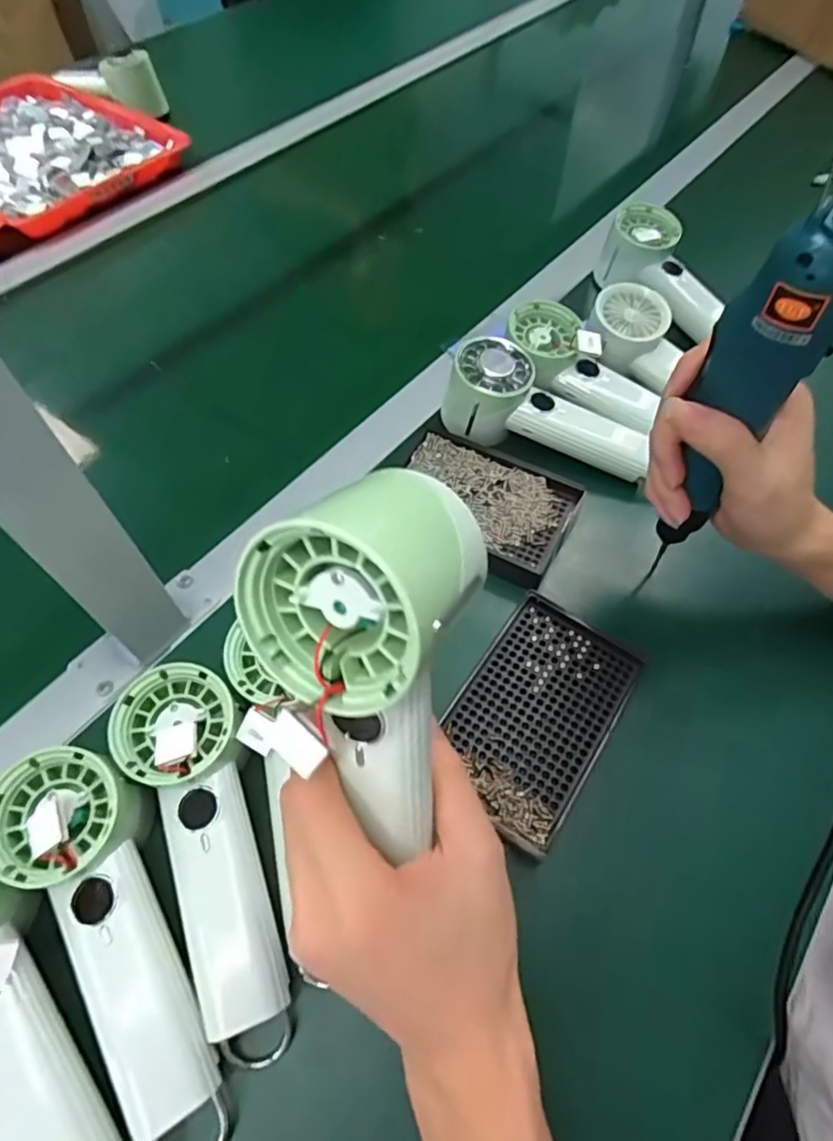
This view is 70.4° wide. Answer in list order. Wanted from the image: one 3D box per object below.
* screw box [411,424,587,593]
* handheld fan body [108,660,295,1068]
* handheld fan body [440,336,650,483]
[{"bbox_3d":[0.049,-0.051,0.452,0.136,0.023,0.096,28,62,15],"label":"screw box"},{"bbox_3d":[-0.102,0.143,0.311,0.063,0.061,0.185,-24,62,-14],"label":"handheld fan body"},{"bbox_3d":[0.108,-0.127,0.486,0.173,0.060,0.060,23,60,-3],"label":"handheld fan body"}]

